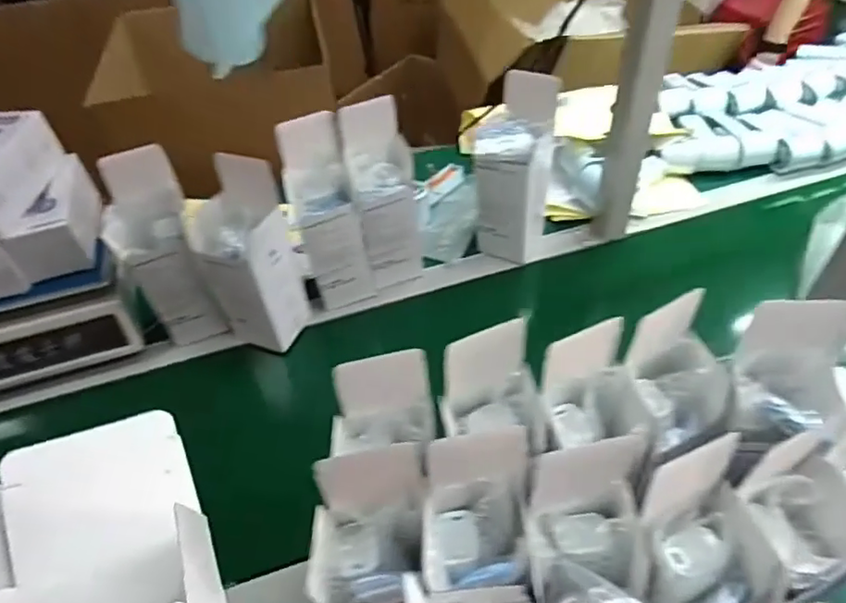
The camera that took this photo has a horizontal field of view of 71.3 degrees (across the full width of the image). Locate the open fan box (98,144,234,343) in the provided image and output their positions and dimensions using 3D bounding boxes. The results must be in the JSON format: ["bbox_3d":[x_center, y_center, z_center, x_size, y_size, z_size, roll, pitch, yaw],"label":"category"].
[{"bbox_3d":[-0.310,-0.059,0.721,0.097,0.222,0.100,-16,49,-10],"label":"open fan box"}]

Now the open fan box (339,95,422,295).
[{"bbox_3d":[-0.048,-0.135,0.761,0.079,0.233,0.090,-11,48,-5],"label":"open fan box"}]

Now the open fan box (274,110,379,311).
[{"bbox_3d":[-0.122,-0.107,0.748,0.079,0.234,0.082,-17,49,-11],"label":"open fan box"}]

